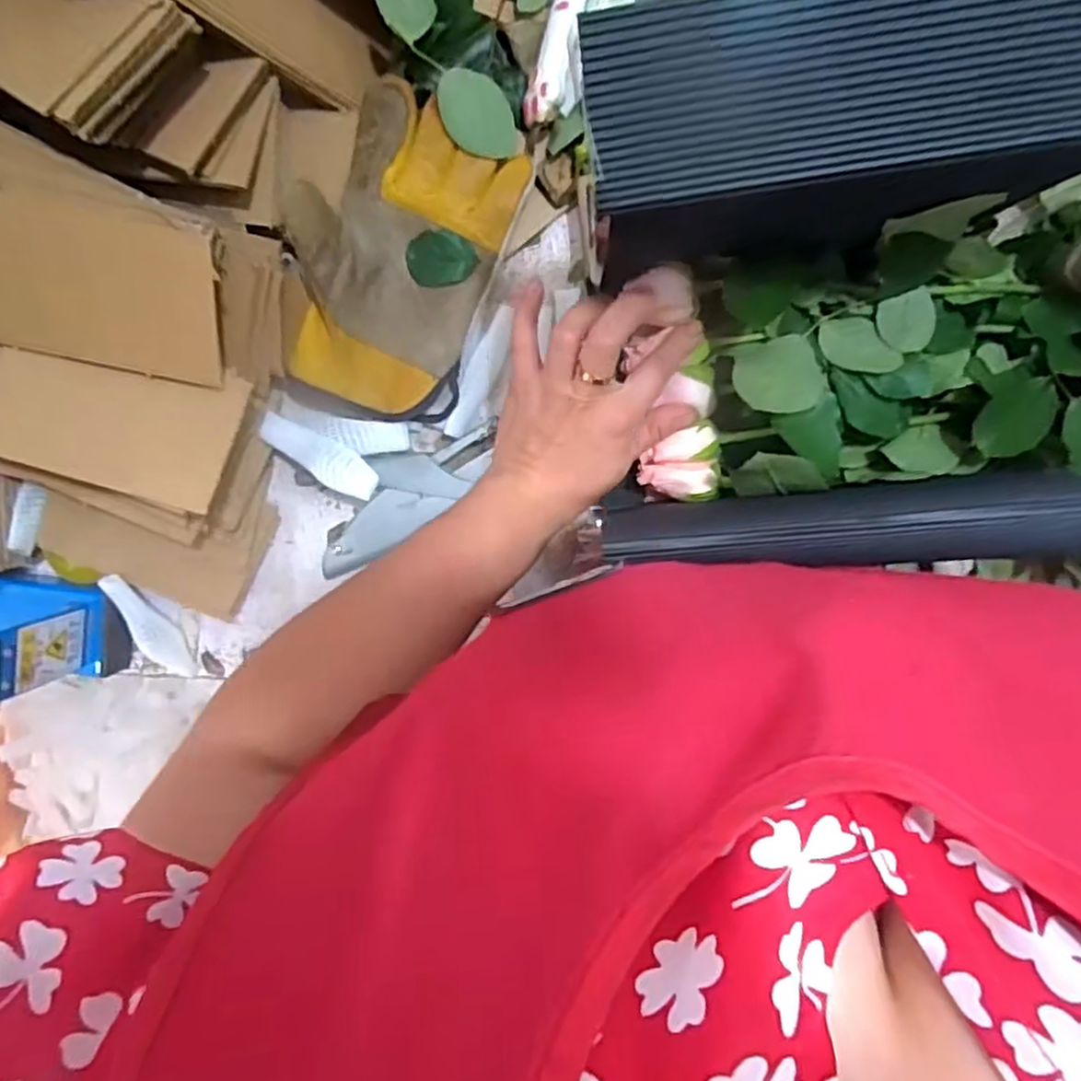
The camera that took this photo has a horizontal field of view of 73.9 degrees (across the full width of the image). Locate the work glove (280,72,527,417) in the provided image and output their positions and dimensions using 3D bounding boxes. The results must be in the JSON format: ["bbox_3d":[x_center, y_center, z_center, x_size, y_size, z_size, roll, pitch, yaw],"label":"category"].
[{"bbox_3d":[-0.084,-0.167,0.426,0.104,0.082,0.187,20,98,-1],"label":"work glove"}]

